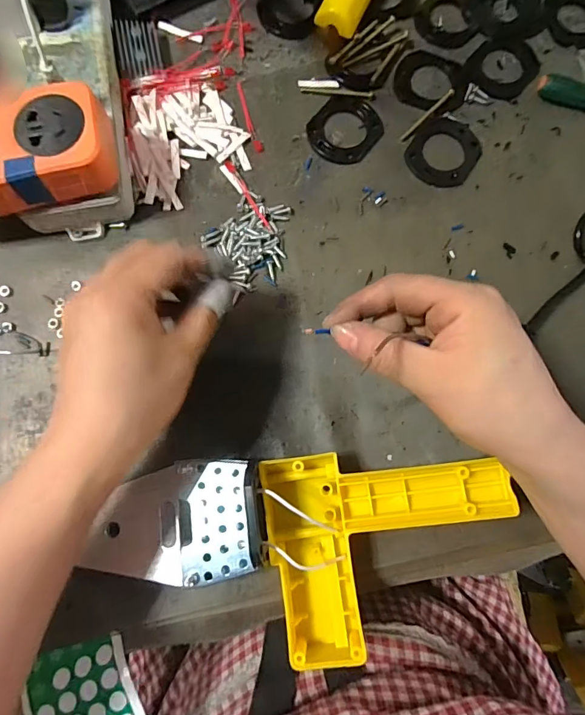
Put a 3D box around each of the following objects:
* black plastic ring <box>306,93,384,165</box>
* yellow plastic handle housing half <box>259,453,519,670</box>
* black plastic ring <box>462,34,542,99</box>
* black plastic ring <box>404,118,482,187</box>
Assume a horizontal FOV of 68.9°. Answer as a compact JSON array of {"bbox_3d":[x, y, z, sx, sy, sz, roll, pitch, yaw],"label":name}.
[{"bbox_3d":[0.042,-0.179,0.334,0.051,0.004,0.059,38,81,6],"label":"black plastic ring"},{"bbox_3d":[0.057,0.112,0.257,0.141,0.040,0.112,-8,79,-3],"label":"yellow plastic handle housing half"},{"bbox_3d":[0.173,-0.239,0.349,0.061,0.004,0.052,-38,82,-8],"label":"black plastic ring"},{"bbox_3d":[0.119,-0.162,0.332,0.051,0.004,0.060,33,80,5],"label":"black plastic ring"}]

